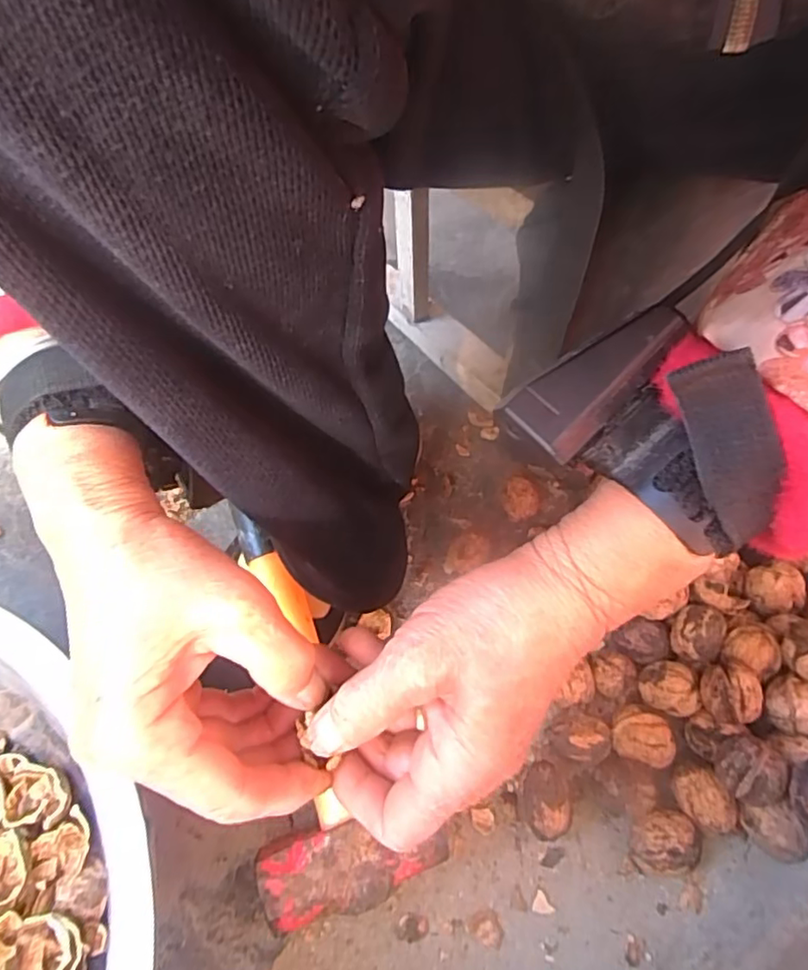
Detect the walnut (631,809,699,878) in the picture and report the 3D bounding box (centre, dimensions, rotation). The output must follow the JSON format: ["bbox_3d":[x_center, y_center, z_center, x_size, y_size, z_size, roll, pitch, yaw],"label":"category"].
[{"bbox_3d":[0.133,0.184,0.307,0.030,0.025,0.027,-11,58,-5],"label":"walnut"}]

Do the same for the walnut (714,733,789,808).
[{"bbox_3d":[0.173,0.143,0.297,0.030,0.024,0.025,33,64,21],"label":"walnut"}]

